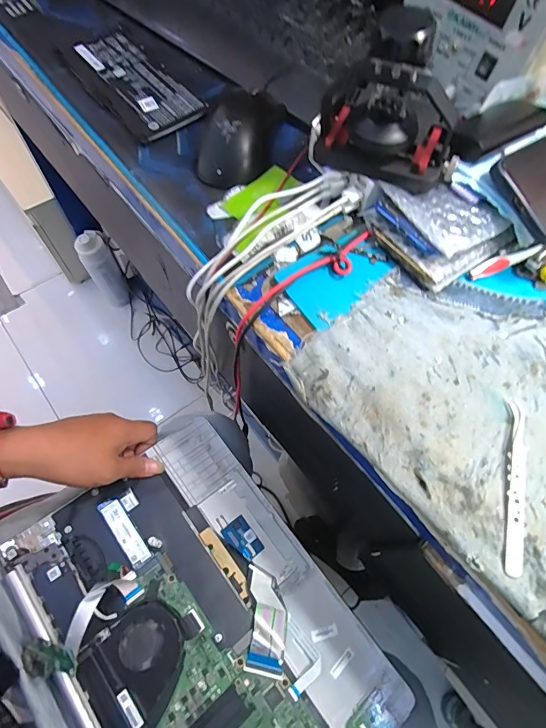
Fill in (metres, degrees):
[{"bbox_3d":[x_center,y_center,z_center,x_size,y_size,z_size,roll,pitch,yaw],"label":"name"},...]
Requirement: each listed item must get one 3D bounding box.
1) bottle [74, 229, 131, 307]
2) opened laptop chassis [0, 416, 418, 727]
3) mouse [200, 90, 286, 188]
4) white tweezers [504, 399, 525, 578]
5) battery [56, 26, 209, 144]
[{"bbox_3d":[-0.468,-0.250,1.136,0.075,0.251,0.080,-32,70,-17],"label":"bottle"},{"bbox_3d":[-0.066,0.249,0.387,0.240,0.010,0.346,-32,70,-25],"label":"opened laptop chassis"},{"bbox_3d":[-0.030,-0.227,0.398,0.059,0.038,0.120,24,66,10],"label":"mouse"},{"bbox_3d":[0.165,0.080,0.279,0.009,0.007,0.118,15,64,3],"label":"white tweezers"},{"bbox_3d":[-0.154,-0.310,0.446,0.086,0.007,0.181,-34,71,-18],"label":"battery"}]

